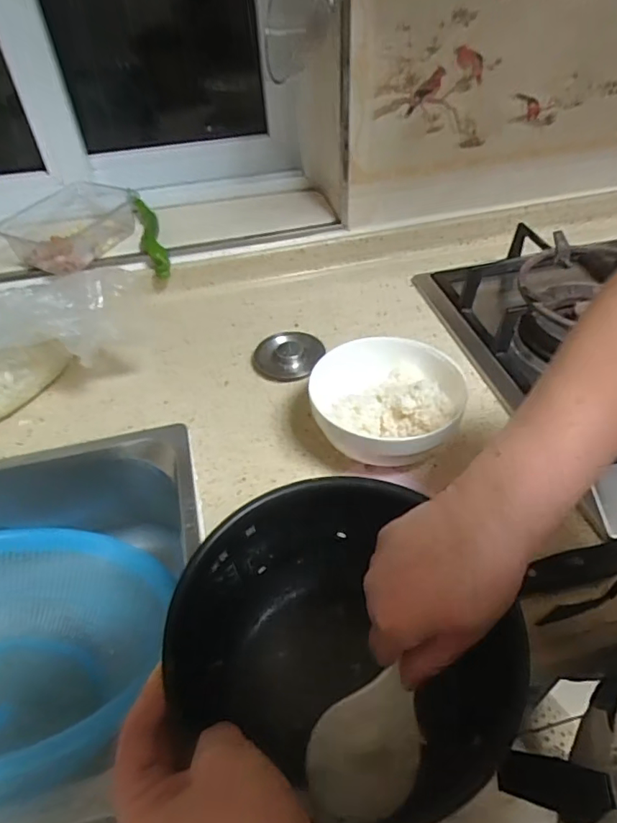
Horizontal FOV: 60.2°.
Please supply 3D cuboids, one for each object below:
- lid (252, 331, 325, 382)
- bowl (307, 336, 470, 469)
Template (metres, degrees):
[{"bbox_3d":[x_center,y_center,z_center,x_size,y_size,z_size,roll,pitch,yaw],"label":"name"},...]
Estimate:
[{"bbox_3d":[-0.025,-0.071,0.653,0.085,0.015,0.079,-4,48,-3],"label":"lid"},{"bbox_3d":[0.080,-0.001,0.540,0.149,0.073,0.141,0,48,0],"label":"bowl"}]

